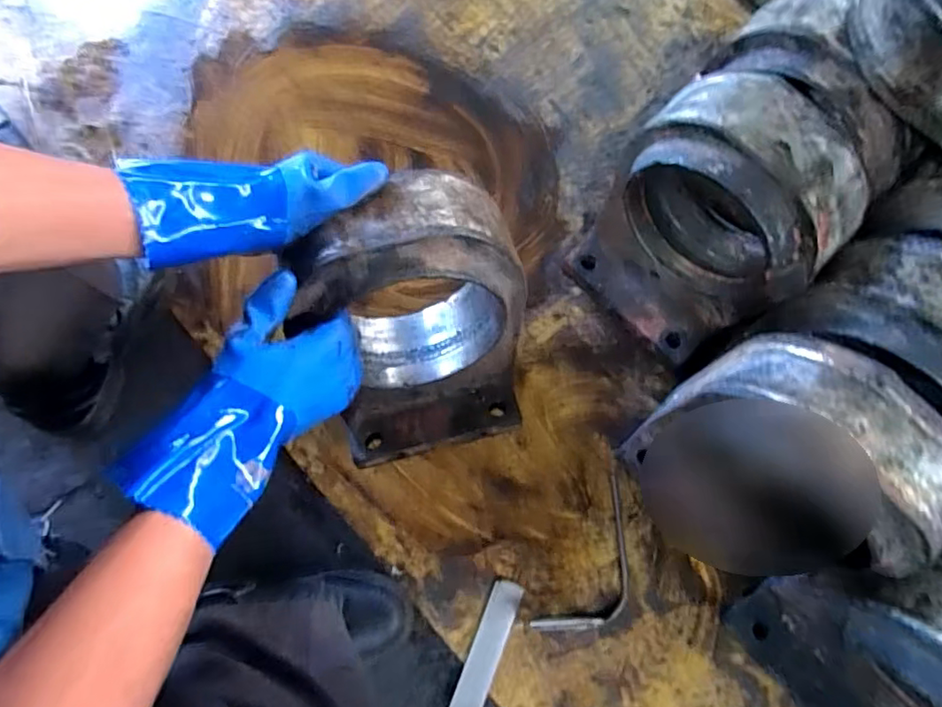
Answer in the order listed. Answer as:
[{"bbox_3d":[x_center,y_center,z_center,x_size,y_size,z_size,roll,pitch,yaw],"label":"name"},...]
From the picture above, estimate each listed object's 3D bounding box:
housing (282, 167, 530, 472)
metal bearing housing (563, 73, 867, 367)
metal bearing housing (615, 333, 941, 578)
[{"bbox_3d":[-0.052,-0.019,0.595,0.202,0.317,0.115,-6,54,-2],"label":"housing"},{"bbox_3d":[0.257,-0.139,0.638,0.212,0.309,0.164,44,79,9],"label":"metal bearing housing"},{"bbox_3d":[0.294,0.116,0.574,0.146,0.296,0.219,-33,79,-9],"label":"metal bearing housing"}]

